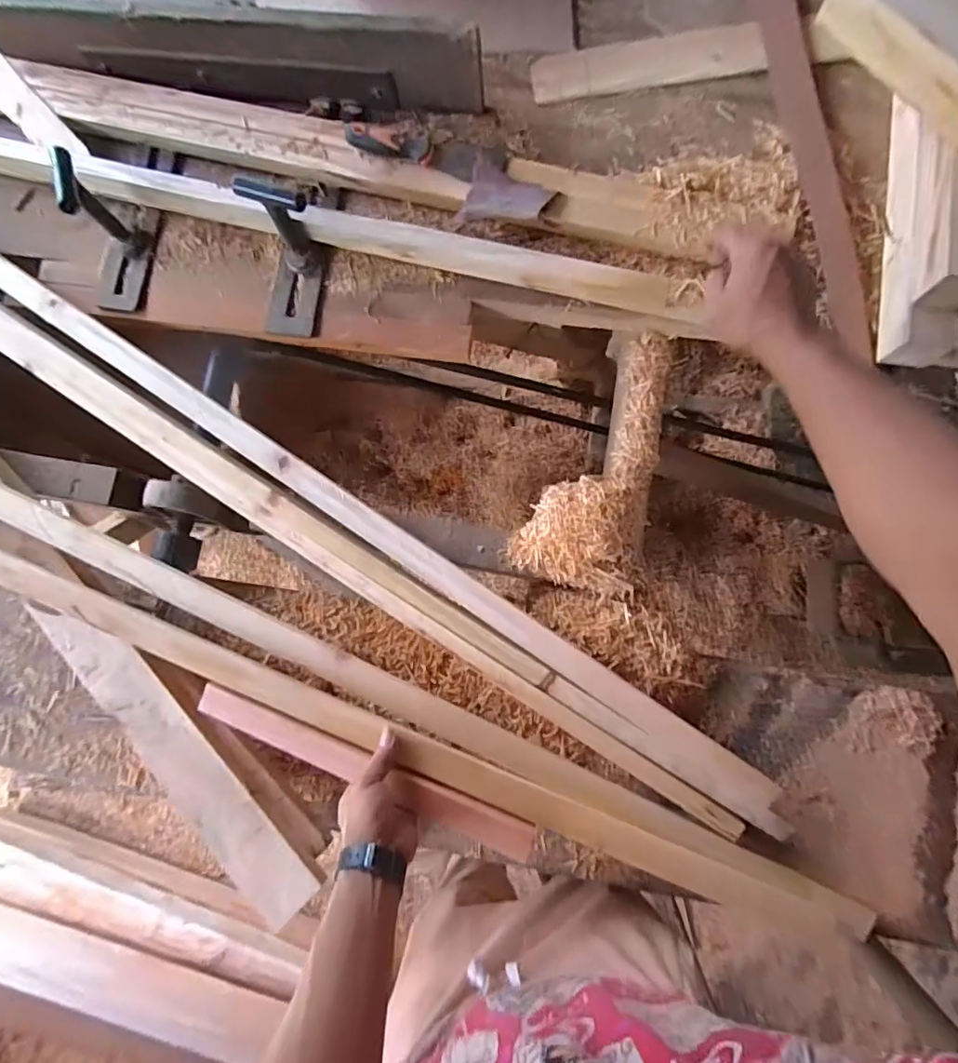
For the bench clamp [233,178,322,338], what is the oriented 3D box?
[{"bbox_3d":[-0.230,-0.316,0.611,0.075,0.118,0.127,9,82,6],"label":"bench clamp"}]

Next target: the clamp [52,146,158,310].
[{"bbox_3d":[-0.470,-0.366,0.644,0.067,0.106,0.148,4,82,6],"label":"clamp"}]

